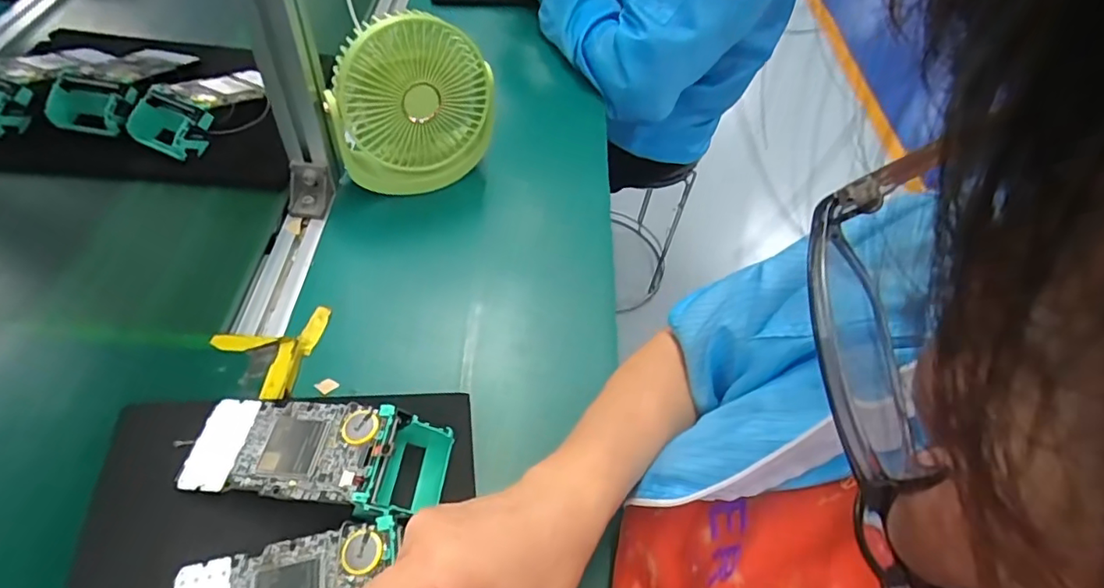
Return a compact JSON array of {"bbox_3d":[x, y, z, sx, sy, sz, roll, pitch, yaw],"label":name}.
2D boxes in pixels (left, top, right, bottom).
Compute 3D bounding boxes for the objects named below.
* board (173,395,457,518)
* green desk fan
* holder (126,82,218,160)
[{"bbox_3d":[-0.154,0.112,0.385,0.164,0.047,0.072,7,60,1],"label":"board"},{"bbox_3d":[-0.135,-0.182,0.542,0.158,0.161,0.074,-31,66,-19],"label":"green desk fan"},{"bbox_3d":[-0.402,-0.179,0.573,0.083,0.038,0.051,24,62,11],"label":"holder"}]

